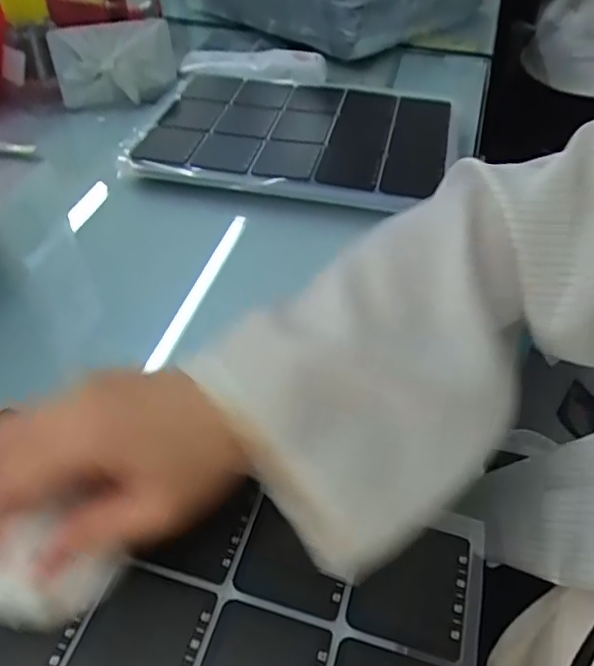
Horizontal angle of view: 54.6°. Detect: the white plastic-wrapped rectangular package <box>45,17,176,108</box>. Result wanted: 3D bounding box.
[{"bbox_3d":[-0.184,-0.277,0.588,0.120,0.067,0.033,-17,48,-18],"label":"white plastic-wrapped rectangular package"}]

